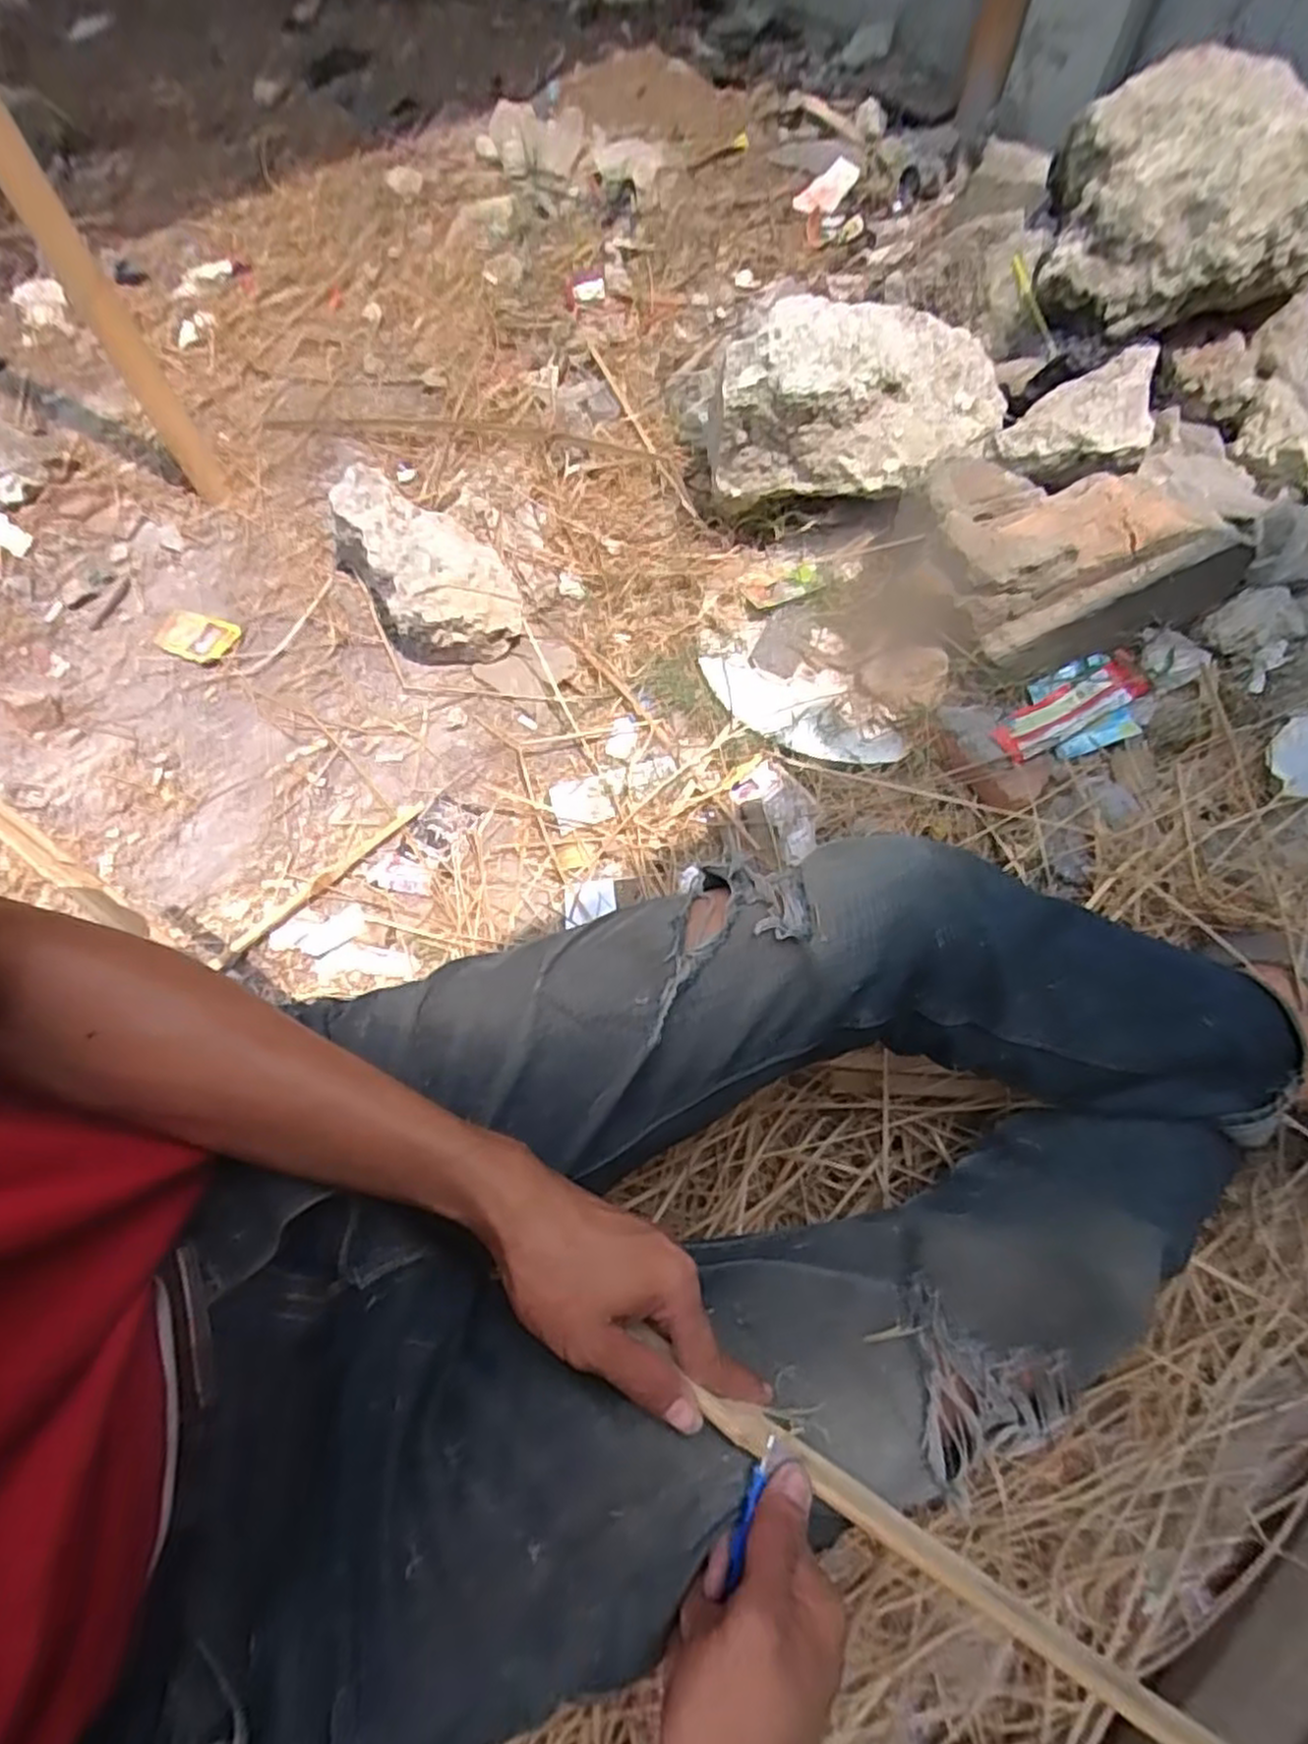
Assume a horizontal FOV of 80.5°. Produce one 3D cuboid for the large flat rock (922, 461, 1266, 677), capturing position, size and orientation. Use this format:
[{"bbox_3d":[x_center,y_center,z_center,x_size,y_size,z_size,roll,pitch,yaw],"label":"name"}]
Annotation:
[{"bbox_3d":[0.469,-0.372,0.886,0.308,0.123,0.230,-15,64,-6],"label":"large flat rock"}]

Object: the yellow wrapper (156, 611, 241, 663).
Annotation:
[{"bbox_3d":[-0.608,-0.311,1.025,0.103,0.010,0.065,12,80,2],"label":"yellow wrapper"}]

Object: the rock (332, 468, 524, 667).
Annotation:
[{"bbox_3d":[-0.296,-0.401,1.017,0.172,0.134,0.280,-32,67,-14],"label":"rock"}]

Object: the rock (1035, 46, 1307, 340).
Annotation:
[{"bbox_3d":[0.695,-0.879,0.984,0.323,0.186,0.348,16,65,9],"label":"rock"}]

